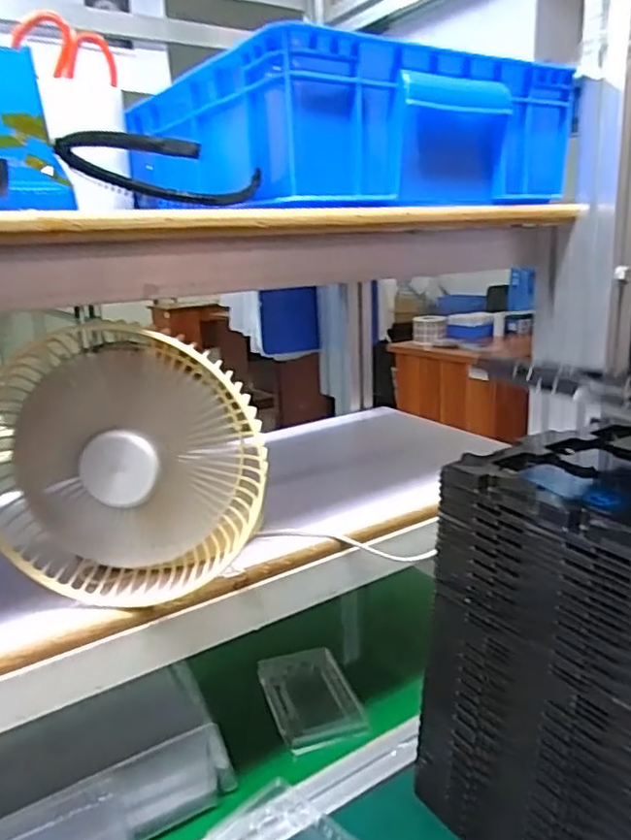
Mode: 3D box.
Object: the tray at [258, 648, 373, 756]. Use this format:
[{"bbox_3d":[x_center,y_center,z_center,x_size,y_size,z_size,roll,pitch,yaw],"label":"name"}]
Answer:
[{"bbox_3d":[-0.006,0.294,0.682,0.088,0.016,0.139,-8,16,-18],"label":"tray"}]

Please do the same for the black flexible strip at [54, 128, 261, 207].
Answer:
[{"bbox_3d":[-0.103,-0.168,0.426,0.128,0.040,0.135,-5,15,-6],"label":"black flexible strip"}]

